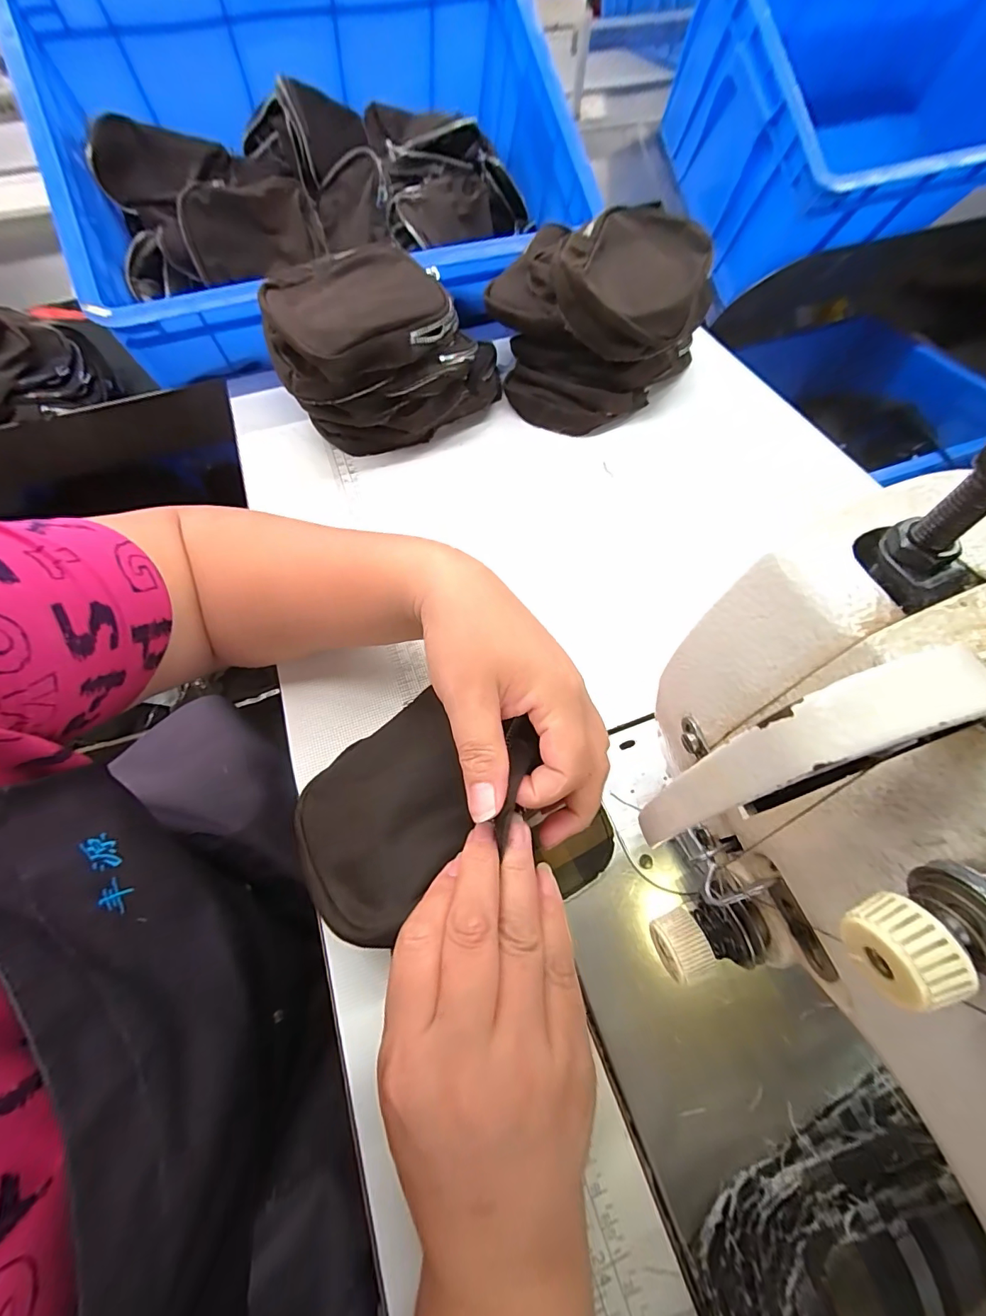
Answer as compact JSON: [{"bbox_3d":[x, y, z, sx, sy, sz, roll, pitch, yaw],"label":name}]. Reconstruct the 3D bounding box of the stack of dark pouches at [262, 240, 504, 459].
[{"bbox_3d":[-0.092,-0.281,0.427,0.134,0.111,0.190,37,69,19],"label":"stack of dark pouches"}]

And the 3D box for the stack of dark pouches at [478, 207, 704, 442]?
[{"bbox_3d":[0.096,-0.337,0.455,0.198,0.106,0.183,-26,64,-12],"label":"stack of dark pouches"}]

